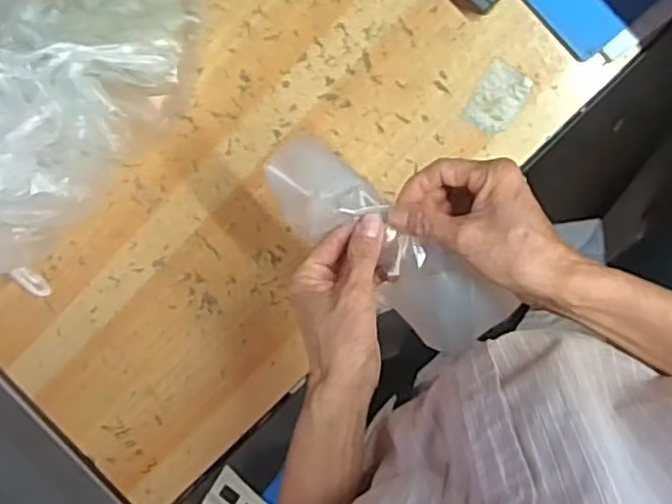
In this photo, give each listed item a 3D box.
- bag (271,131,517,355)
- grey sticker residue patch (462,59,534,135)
[{"bbox_3d":[0.035,-0.002,0.545,0.218,0.062,0.069,41,100,2],"label":"bag"},{"bbox_3d":[0.168,-0.158,0.724,0.047,0.004,0.068,31,99,3],"label":"grey sticker residue patch"}]

